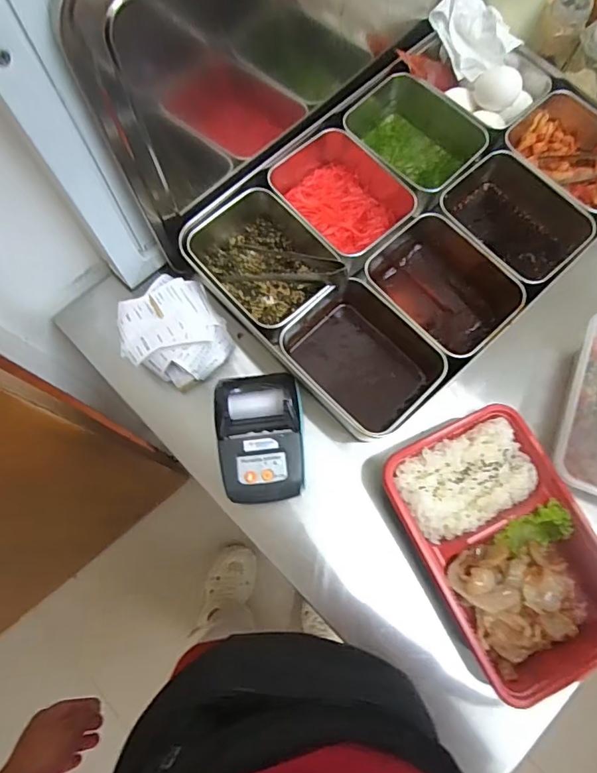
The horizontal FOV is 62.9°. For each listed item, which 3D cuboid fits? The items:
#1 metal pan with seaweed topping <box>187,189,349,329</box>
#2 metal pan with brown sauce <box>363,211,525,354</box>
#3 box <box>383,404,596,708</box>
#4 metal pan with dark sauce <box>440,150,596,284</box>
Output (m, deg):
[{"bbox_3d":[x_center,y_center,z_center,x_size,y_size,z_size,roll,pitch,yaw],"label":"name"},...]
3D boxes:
[{"bbox_3d":[-0.036,-0.128,0.497,0.114,0.060,0.152,-40,78,-10],"label":"metal pan with seaweed topping"},{"bbox_3d":[0.145,-0.098,0.495,0.111,0.067,0.143,-39,77,-9],"label":"metal pan with brown sauce"},{"bbox_3d":[0.178,0.138,0.428,0.139,0.041,0.218,-25,76,-6],"label":"box"},{"bbox_3d":[0.219,-0.167,0.505,0.117,0.049,0.136,-41,78,-10],"label":"metal pan with dark sauce"}]

